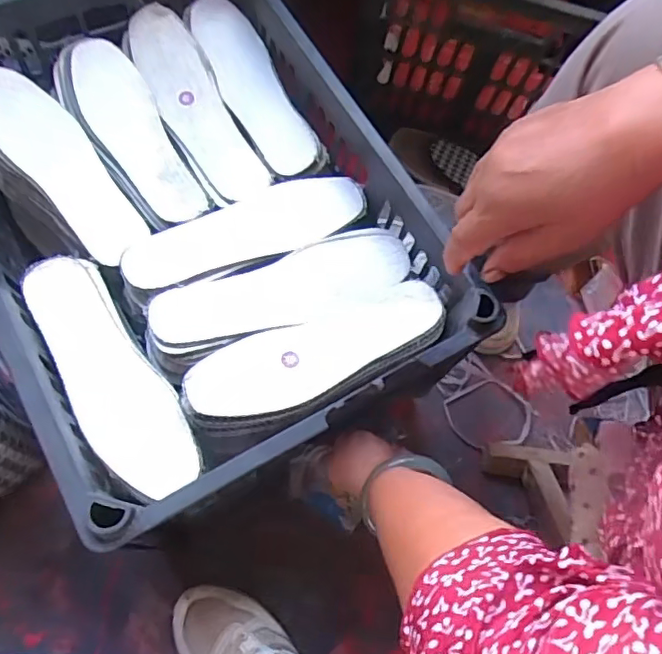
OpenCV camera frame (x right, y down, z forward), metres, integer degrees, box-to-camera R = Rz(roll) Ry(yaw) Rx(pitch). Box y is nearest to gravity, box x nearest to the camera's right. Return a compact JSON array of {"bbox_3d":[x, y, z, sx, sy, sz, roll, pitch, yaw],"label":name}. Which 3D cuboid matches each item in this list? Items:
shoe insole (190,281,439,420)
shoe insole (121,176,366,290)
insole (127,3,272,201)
[{"bbox_3d":[-0.007,0.016,0.452,0.216,0.027,0.069,-22,68,-9],"label":"shoe insole"},{"bbox_3d":[-0.078,-0.091,0.516,0.223,0.018,0.067,-22,68,-9],"label":"shoe insole"},{"bbox_3d":[-0.139,-0.226,0.559,0.067,0.042,0.234,-26,69,-11],"label":"insole"}]

